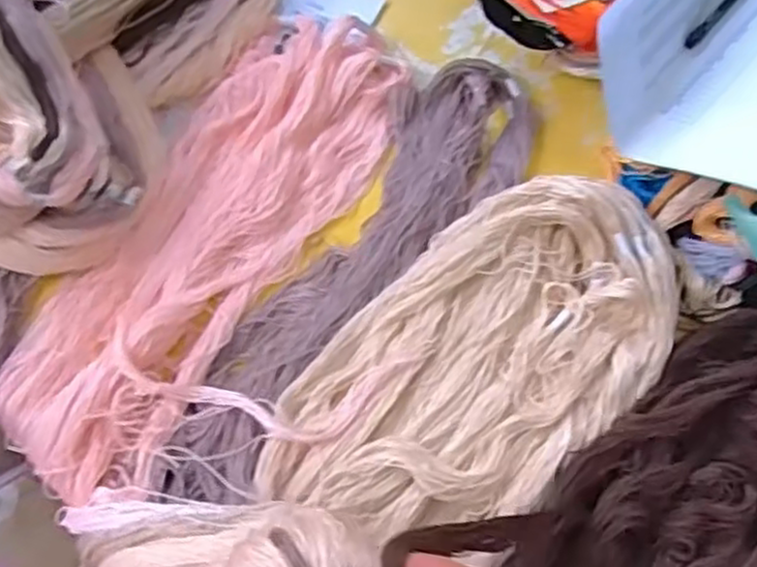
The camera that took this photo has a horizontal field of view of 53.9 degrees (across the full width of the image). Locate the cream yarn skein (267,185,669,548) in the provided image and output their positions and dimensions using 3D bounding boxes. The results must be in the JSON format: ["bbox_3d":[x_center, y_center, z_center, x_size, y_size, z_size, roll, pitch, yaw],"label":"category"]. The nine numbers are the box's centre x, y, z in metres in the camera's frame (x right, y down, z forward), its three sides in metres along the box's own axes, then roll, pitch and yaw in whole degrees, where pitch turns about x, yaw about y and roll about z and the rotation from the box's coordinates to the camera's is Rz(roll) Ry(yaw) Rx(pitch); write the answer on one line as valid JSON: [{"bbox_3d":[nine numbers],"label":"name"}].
[{"bbox_3d":[0.072,0.056,0.501,0.321,0.037,0.178,-41,75,-16],"label":"cream yarn skein"}]

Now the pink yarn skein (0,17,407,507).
[{"bbox_3d":[-0.120,-0.041,0.549,0.138,0.042,0.397,29,70,10],"label":"pink yarn skein"}]

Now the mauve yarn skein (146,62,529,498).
[{"bbox_3d":[-0.012,-0.016,0.539,0.097,0.029,0.393,33,71,11],"label":"mauve yarn skein"}]

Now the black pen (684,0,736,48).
[{"bbox_3d":[0.283,-0.229,0.598,0.011,0.013,0.138,39,64,13],"label":"black pen"}]

